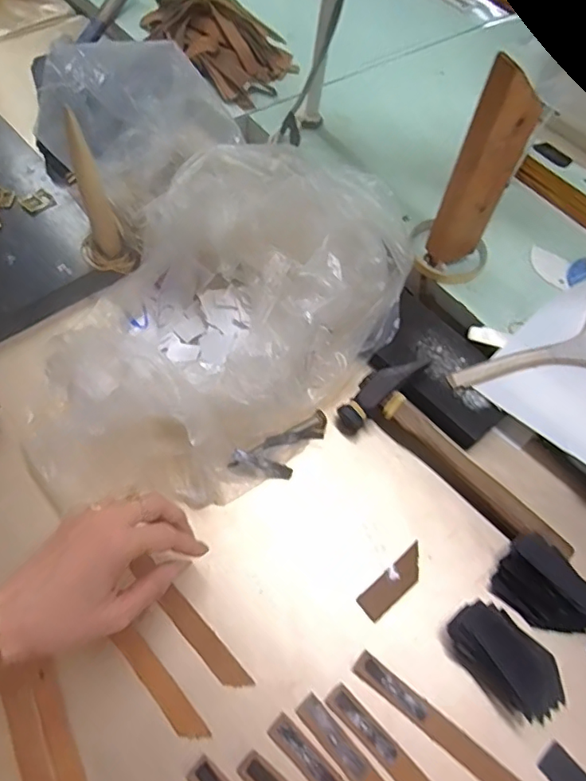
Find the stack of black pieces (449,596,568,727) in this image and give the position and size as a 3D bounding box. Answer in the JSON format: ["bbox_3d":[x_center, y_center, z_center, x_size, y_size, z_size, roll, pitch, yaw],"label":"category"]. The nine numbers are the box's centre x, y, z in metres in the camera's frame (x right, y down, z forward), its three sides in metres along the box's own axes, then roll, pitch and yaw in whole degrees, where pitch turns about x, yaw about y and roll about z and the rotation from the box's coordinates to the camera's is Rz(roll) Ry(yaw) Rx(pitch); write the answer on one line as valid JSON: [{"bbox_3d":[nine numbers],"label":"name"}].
[{"bbox_3d":[0.157,0.192,0.391,0.087,0.038,0.055,39,64,18],"label":"stack of black pieces"}]

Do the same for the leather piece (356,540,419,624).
[{"bbox_3d":[0.081,0.151,0.430,0.066,0.004,0.022,-36,68,-23],"label":"leather piece"}]

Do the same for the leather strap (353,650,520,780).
[{"bbox_3d":[0.098,0.232,0.382,0.125,0.004,0.018,35,63,15],"label":"leather strap"}]

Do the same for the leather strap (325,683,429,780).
[{"bbox_3d":[0.072,0.254,0.367,0.017,0.004,0.123,-39,69,-24],"label":"leather strap"}]

